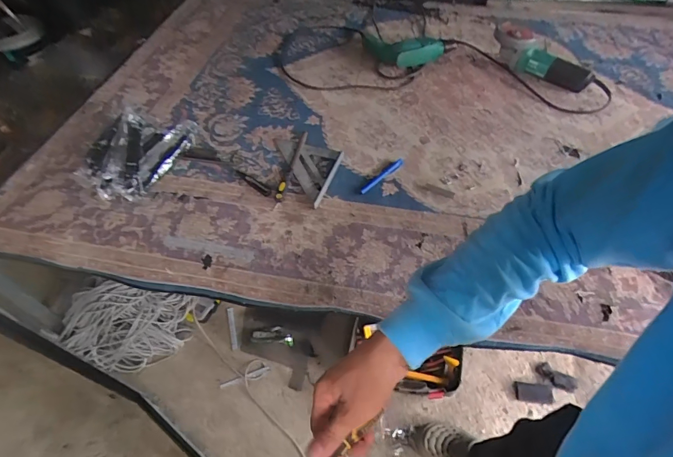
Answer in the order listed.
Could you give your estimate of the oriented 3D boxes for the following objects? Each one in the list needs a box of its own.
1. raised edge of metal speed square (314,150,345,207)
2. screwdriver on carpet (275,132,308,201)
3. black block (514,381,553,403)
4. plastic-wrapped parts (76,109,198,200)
[{"bbox_3d":[-0.015,-0.111,0.859,0.012,0.009,0.177,14,53,12],"label":"raised edge of metal speed square"},{"bbox_3d":[-0.101,-0.151,0.883,0.020,0.018,0.227,9,52,9],"label":"screwdriver on carpet"},{"bbox_3d":[0.666,0.553,1.303,0.125,0.010,0.058,5,67,3],"label":"black block"},{"bbox_3d":[-0.466,-0.181,0.882,0.201,0.077,0.253,22,55,18],"label":"plastic-wrapped parts"}]

